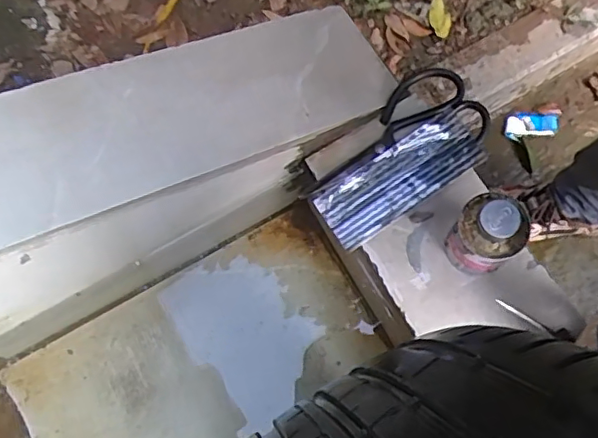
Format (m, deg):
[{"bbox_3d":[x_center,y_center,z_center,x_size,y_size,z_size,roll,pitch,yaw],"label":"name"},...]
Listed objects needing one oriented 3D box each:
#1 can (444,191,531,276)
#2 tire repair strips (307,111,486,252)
[{"bbox_3d":[0.179,0.017,0.562,0.062,0.112,0.051,42,77,14],"label":"can"},{"bbox_3d":[0.110,-0.044,0.640,0.184,0.007,0.069,-34,93,1],"label":"tire repair strips"}]

